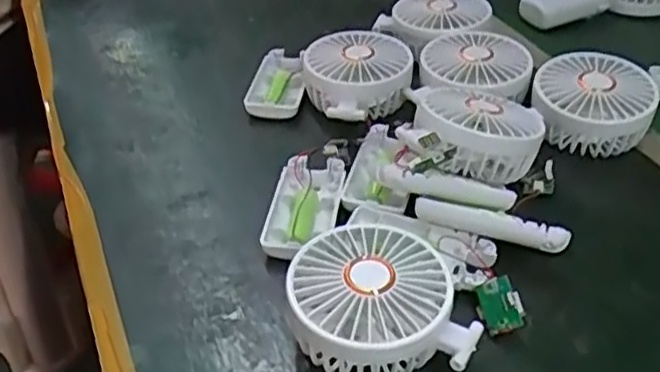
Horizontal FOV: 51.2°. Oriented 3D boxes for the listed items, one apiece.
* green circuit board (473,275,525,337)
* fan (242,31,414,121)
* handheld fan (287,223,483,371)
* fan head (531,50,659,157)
[{"bbox_3d":[0.097,0.068,0.394,0.024,0.008,0.032,-21,57,8],"label":"green circuit board"},{"bbox_3d":[0.000,-0.091,0.571,0.131,0.044,0.098,7,41,11],"label":"fan"},{"bbox_3d":[0.027,0.066,0.382,0.099,0.048,0.088,-3,40,-1],"label":"handheld fan"},{"bbox_3d":[0.200,-0.064,0.528,0.084,0.052,0.082,-1,40,1],"label":"fan head"}]

